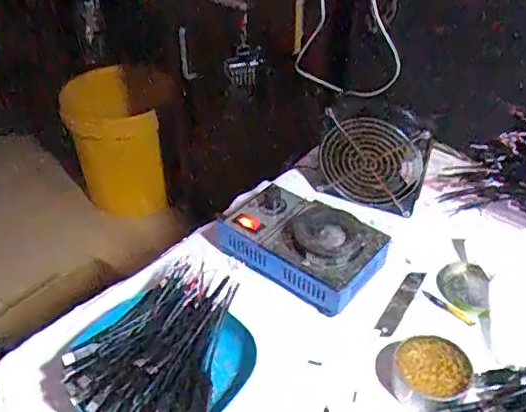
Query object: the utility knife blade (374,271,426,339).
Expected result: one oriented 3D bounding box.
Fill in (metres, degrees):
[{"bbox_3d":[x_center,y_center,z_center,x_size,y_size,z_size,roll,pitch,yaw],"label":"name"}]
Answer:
[{"bbox_3d":[0.136,0.093,0.549,0.017,0.005,0.096,23,46,25],"label":"utility knife blade"}]

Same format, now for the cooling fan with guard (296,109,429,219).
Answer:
[{"bbox_3d":[0.122,-0.053,0.643,0.125,0.103,0.041,12,42,13],"label":"cooling fan with guard"}]

